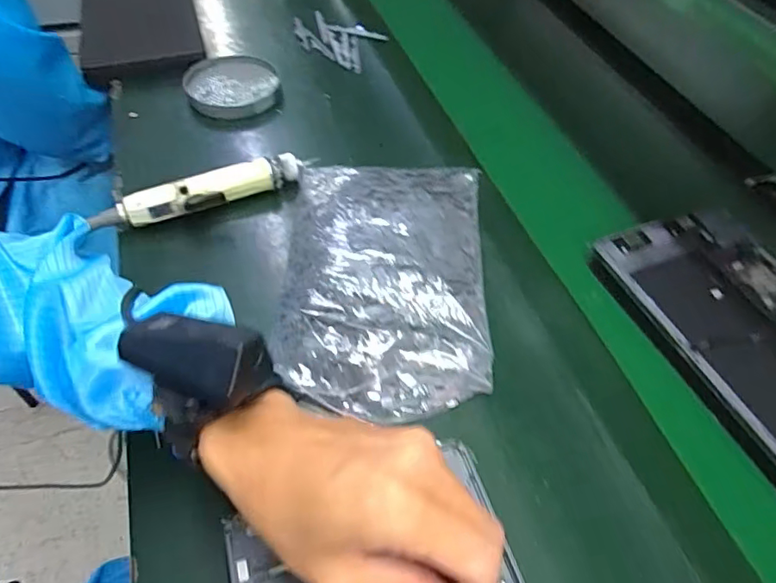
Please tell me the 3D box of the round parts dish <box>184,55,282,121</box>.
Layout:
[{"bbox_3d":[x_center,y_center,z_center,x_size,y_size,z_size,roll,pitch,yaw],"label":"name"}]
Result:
[{"bbox_3d":[-0.196,-0.261,0.654,0.111,0.026,0.113,-8,54,-11],"label":"round parts dish"}]

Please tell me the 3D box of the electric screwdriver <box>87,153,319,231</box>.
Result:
[{"bbox_3d":[-0.182,-0.098,0.521,0.219,0.039,0.034,-17,57,-17],"label":"electric screwdriver"}]

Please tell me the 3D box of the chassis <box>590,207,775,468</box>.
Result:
[{"bbox_3d":[0.318,0.033,0.452,0.162,0.023,0.251,-19,57,-18],"label":"chassis"}]

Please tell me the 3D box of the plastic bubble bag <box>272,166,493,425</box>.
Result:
[{"bbox_3d":[-0.001,-0.018,0.469,0.177,0.036,0.277,3,53,-2],"label":"plastic bubble bag"}]

